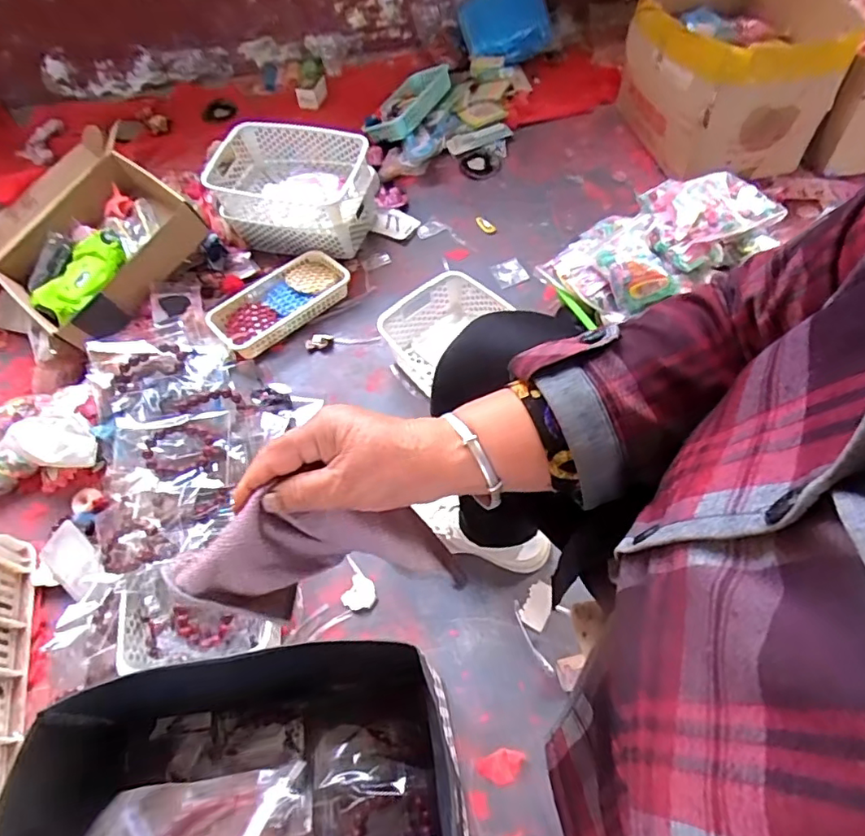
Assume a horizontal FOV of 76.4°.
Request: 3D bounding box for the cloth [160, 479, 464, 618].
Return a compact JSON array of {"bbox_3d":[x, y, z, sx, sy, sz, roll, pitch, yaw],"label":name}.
[{"bbox_3d":[-0.070,0.086,0.330,0.163,0.059,0.050,-7,57,-3],"label":"cloth"}]

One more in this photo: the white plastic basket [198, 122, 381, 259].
[{"bbox_3d":[-0.284,-0.463,1.116,0.300,0.153,0.208,12,59,12],"label":"white plastic basket"}]

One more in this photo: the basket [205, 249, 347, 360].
[{"bbox_3d":[-0.291,-0.226,1.068,0.277,0.046,0.133,-38,63,-18],"label":"basket"}]

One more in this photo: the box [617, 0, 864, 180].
[{"bbox_3d":[0.613,-0.742,1.162,0.411,0.221,0.448,17,60,14],"label":"box"}]

